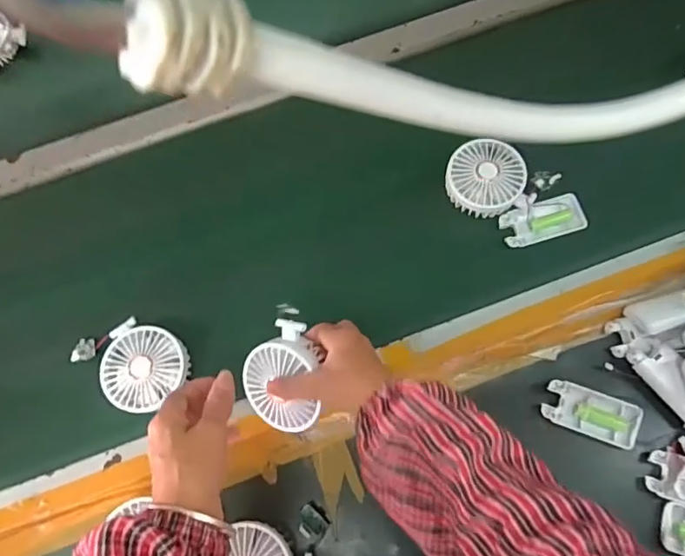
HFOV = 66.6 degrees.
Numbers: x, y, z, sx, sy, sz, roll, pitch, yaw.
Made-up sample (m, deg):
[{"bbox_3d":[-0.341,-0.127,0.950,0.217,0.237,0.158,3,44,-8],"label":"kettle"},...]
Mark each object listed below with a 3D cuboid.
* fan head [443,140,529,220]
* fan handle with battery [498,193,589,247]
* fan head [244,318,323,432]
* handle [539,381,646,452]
[{"bbox_3d":[0.164,-0.116,0.604,0.086,0.043,0.082,0,74,0],"label":"fan head"},{"bbox_3d":[0.233,-0.067,0.609,0.095,0.015,0.047,-15,74,-4],"label":"fan handle with battery"},{"bbox_3d":[-0.050,0.098,0.502,0.093,0.040,0.088,-46,77,22],"label":"fan head"},{"bbox_3d":[0.264,0.143,0.549,0.097,0.012,0.047,20,75,6],"label":"handle"}]

